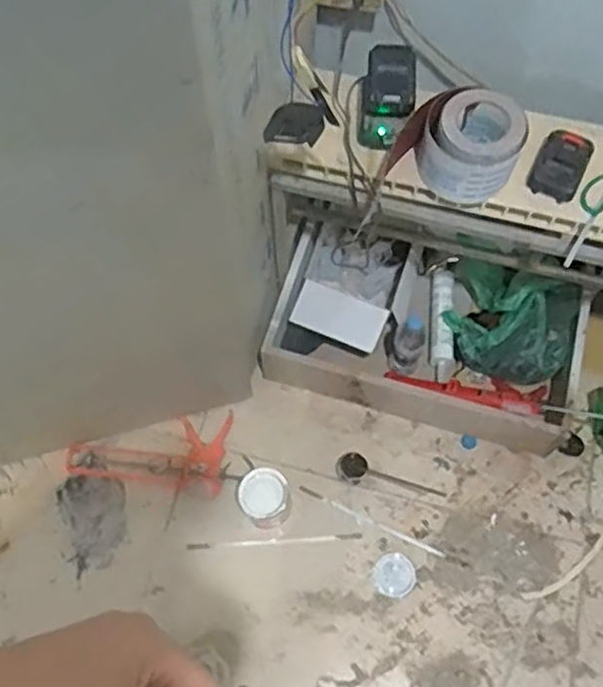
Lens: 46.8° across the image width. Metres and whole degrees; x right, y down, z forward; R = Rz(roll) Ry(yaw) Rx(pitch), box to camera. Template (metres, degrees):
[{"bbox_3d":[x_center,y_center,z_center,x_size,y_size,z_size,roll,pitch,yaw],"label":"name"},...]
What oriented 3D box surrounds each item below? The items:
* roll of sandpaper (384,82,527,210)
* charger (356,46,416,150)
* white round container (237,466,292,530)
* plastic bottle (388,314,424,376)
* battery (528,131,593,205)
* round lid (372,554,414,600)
[{"bbox_3d":[0.247,-0.296,1.079,0.170,0.125,0.153,-34,70,-14],"label":"roll of sandpaper"},{"bbox_3d":[0.133,-0.388,1.100,0.085,0.097,0.130,4,66,2],"label":"charger"},{"bbox_3d":[-0.074,0.310,1.392,0.100,0.088,0.103,0,65,-1],"label":"white round container"},{"bbox_3d":[0.216,0.005,1.429,0.065,0.190,0.062,0,66,0],"label":"plastic bottle"},{"bbox_3d":[0.417,-0.289,1.120,0.079,0.038,0.111,25,68,11],"label":"battery"},{"bbox_3d":[0.181,0.457,1.367,0.081,0.005,0.079,0,65,-1],"label":"round lid"}]

